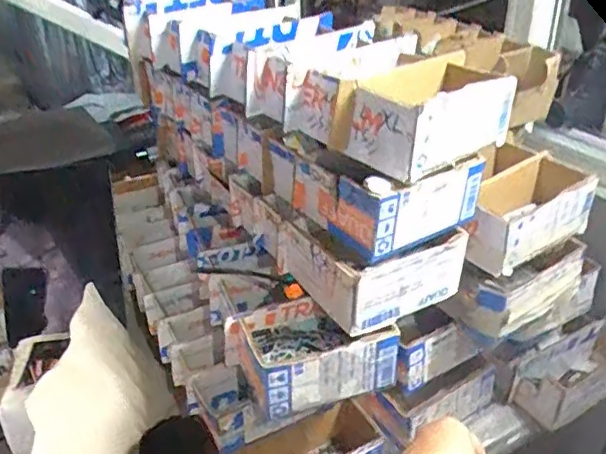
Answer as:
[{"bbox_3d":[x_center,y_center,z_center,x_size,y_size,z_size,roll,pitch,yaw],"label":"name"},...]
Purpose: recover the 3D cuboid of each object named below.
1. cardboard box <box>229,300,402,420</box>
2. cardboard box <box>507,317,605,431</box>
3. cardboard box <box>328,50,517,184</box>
[{"bbox_3d":[0.010,0.134,0.630,0.150,0.069,0.099,-13,33,-20],"label":"cardboard box"},{"bbox_3d":[0.366,0.201,0.791,0.178,0.077,0.084,-15,34,-23],"label":"cardboard box"},{"bbox_3d":[0.133,-0.116,0.587,0.179,0.073,0.093,-22,37,-32],"label":"cardboard box"}]

